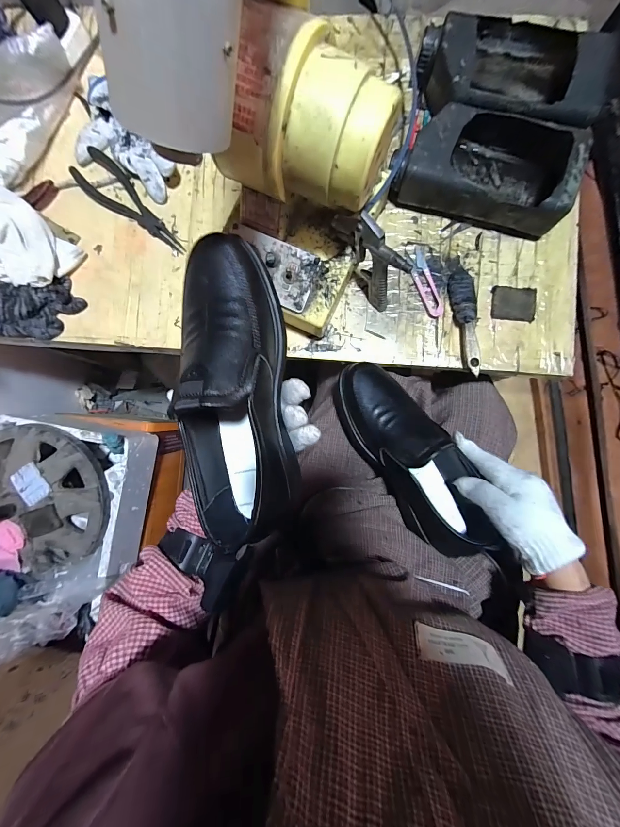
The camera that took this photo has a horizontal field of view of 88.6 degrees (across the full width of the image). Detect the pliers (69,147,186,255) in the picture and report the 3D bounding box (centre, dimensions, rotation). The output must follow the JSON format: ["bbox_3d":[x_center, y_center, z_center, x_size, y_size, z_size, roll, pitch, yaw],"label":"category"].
[{"bbox_3d":[-0.257,-0.294,0.455,0.056,0.012,0.198,-45,87,1],"label":"pliers"}]

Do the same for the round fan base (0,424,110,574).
[{"bbox_3d":[-0.528,0.161,0.586,0.290,0.044,0.264,0,89,3],"label":"round fan base"}]

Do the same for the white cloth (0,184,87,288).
[{"bbox_3d":[-0.424,-0.231,0.433,0.170,0.076,0.139,27,91,3],"label":"white cloth"}]

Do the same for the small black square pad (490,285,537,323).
[{"bbox_3d":[0.276,-0.149,0.429,0.056,0.010,0.045,4,89,3],"label":"small black square pad"}]

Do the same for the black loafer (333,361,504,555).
[{"bbox_3d":[0.120,0.049,0.386,0.095,0.086,0.253,-34,75,2],"label":"black loafer"}]

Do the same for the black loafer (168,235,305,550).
[{"bbox_3d":[-0.066,-0.024,0.265,0.083,0.088,0.238,-2,93,3],"label":"black loafer"}]

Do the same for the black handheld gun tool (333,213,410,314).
[{"bbox_3d":[0.071,-0.191,0.393,0.027,0.103,0.106,-38,88,2],"label":"black handheld gun tool"}]

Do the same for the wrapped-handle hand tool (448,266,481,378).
[{"bbox_3d":[0.207,-0.126,0.424,0.028,0.021,0.148,-6,89,3],"label":"wrapped-handle hand tool"}]

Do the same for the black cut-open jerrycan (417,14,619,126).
[{"bbox_3d":[0.250,-0.433,0.415,0.220,0.073,0.135,13,90,3],"label":"black cut-open jerrycan"}]

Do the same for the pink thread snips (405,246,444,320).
[{"bbox_3d":[0.158,-0.181,0.438,0.024,0.005,0.101,-16,88,3],"label":"pink thread snips"}]

